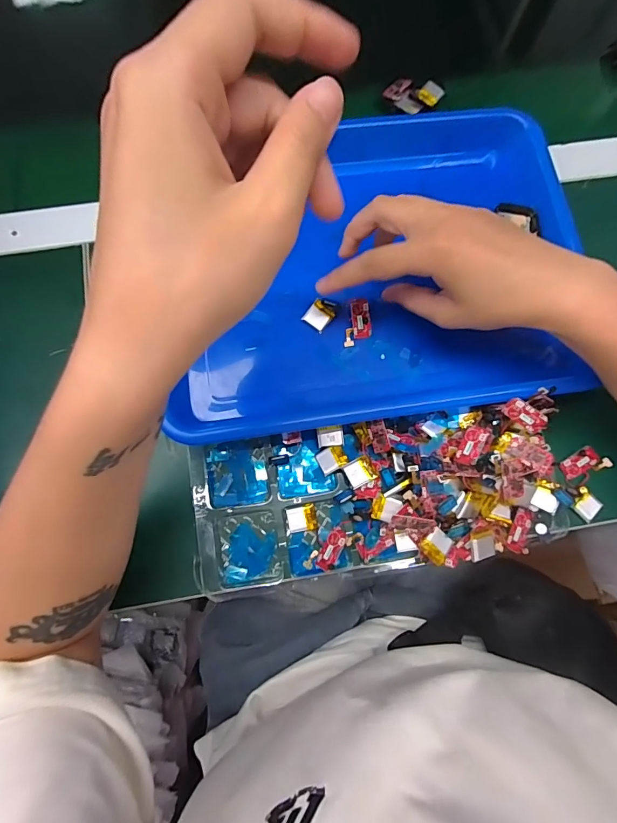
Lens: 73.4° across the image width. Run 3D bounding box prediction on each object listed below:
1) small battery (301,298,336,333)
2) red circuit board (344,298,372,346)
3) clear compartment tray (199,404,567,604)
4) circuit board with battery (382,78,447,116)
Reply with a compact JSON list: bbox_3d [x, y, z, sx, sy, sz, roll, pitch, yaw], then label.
[{"bbox_3d":[0.009,-0.075,0.313,0.019,0.006,0.023,35,78,7],"label":"small battery"},{"bbox_3d":[0.037,-0.067,0.314,0.021,0.004,0.034,-6,95,-2],"label":"red circuit board"},{"bbox_3d":[0.046,0.060,0.291,0.249,0.038,0.106,-7,76,-3],"label":"clear compartment tray"},{"bbox_3d":[0.098,-0.294,0.384,0.048,0.013,0.032,28,77,6],"label":"circuit board with battery"}]

